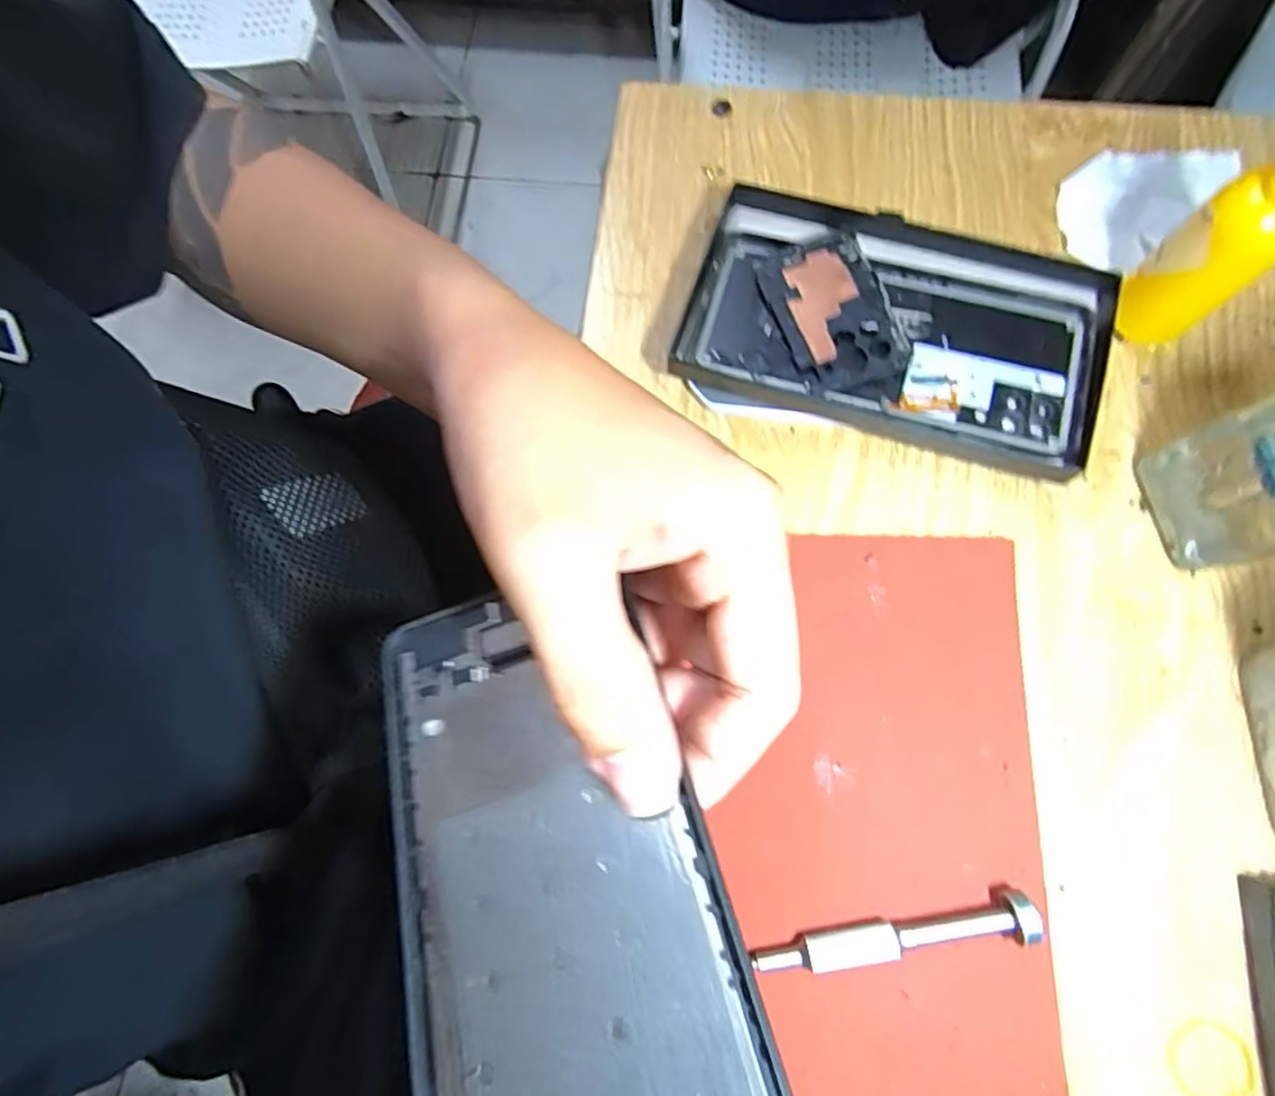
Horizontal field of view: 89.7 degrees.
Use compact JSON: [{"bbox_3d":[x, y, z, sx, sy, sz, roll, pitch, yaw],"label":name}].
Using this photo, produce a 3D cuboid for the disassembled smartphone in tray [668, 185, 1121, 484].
[{"bbox_3d":[0.111,-0.096,0.286,0.173,0.022,0.097,17,77,7],"label":"disassembled smartphone in tray"}]

